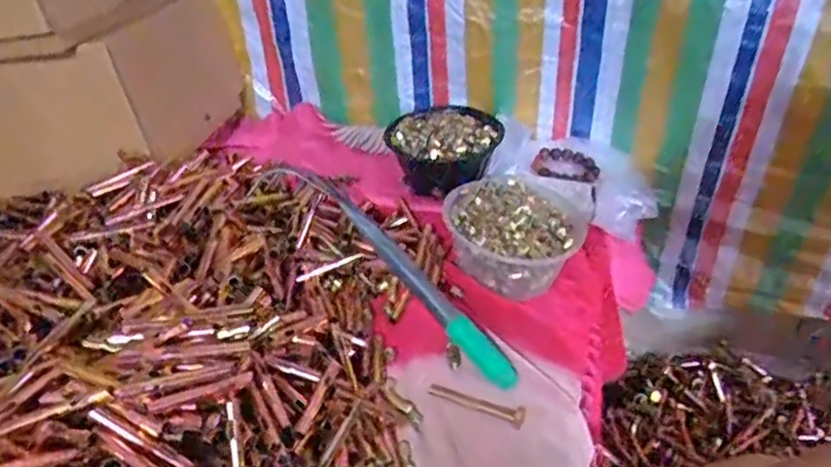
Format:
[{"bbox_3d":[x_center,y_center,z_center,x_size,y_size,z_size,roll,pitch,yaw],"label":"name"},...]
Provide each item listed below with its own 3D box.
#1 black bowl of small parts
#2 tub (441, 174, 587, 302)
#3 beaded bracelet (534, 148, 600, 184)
[{"bbox_3d":[0.040,-0.125,0.927,0.159,0.076,0.149,3,34,5],"label":"black bowl of small parts"},{"bbox_3d":[0.114,-0.001,0.779,0.163,0.083,0.170,10,34,13],"label":"tub"},{"bbox_3d":[0.219,-0.093,0.928,0.082,0.025,0.097,-16,35,-7],"label":"beaded bracelet"}]

